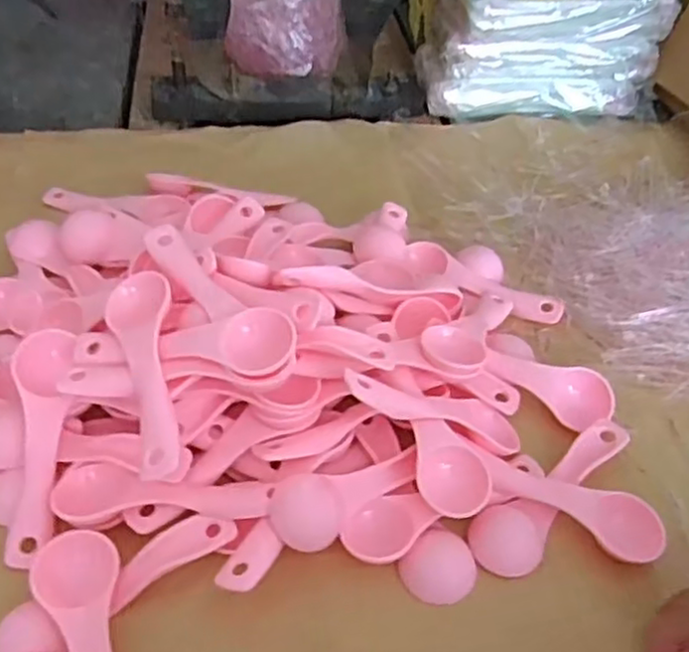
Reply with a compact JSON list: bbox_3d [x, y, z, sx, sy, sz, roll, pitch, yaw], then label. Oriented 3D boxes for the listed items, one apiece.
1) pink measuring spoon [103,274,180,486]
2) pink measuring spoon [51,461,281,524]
[{"bbox_3d":[-0.094,0.020,0.341,0.030,0.012,0.111,-10,60,-14],"label":"pink measuring spoon"},{"bbox_3d":[-0.086,0.078,0.340,0.103,0.012,0.027,3,44,-1],"label":"pink measuring spoon"}]

